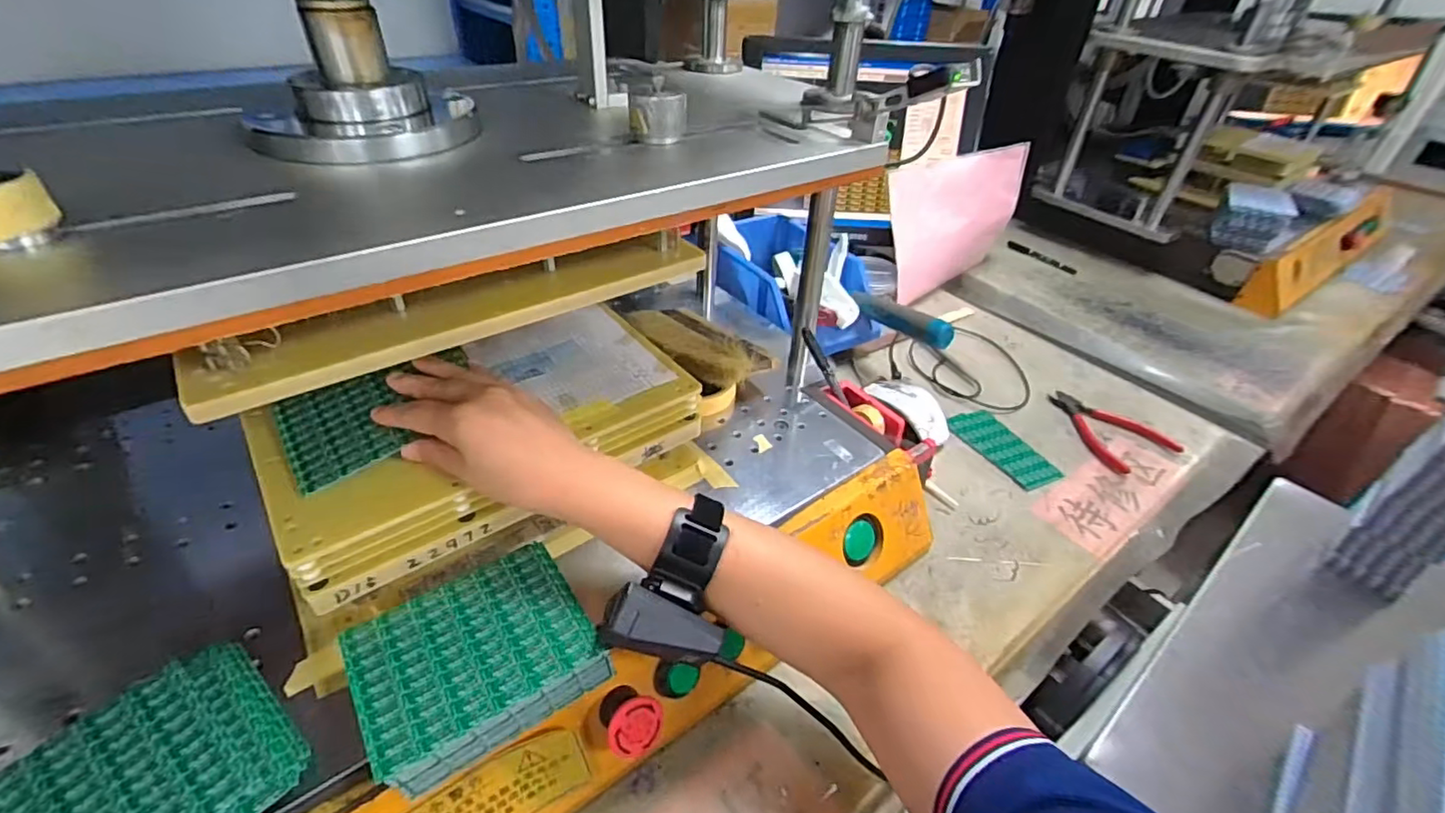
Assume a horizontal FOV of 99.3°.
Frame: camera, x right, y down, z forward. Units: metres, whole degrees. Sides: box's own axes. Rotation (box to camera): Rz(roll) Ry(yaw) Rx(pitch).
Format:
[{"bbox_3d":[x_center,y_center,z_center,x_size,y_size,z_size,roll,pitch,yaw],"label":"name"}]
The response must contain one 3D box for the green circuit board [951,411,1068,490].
[{"bbox_3d":[0.323,0.046,0.710,0.062,0.010,0.131,-17,44,-24],"label":"green circuit board"}]

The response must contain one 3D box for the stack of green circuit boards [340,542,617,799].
[{"bbox_3d":[-0.149,0.153,0.377,0.126,0.032,0.099,-24,47,-30],"label":"stack of green circuit boards"}]

